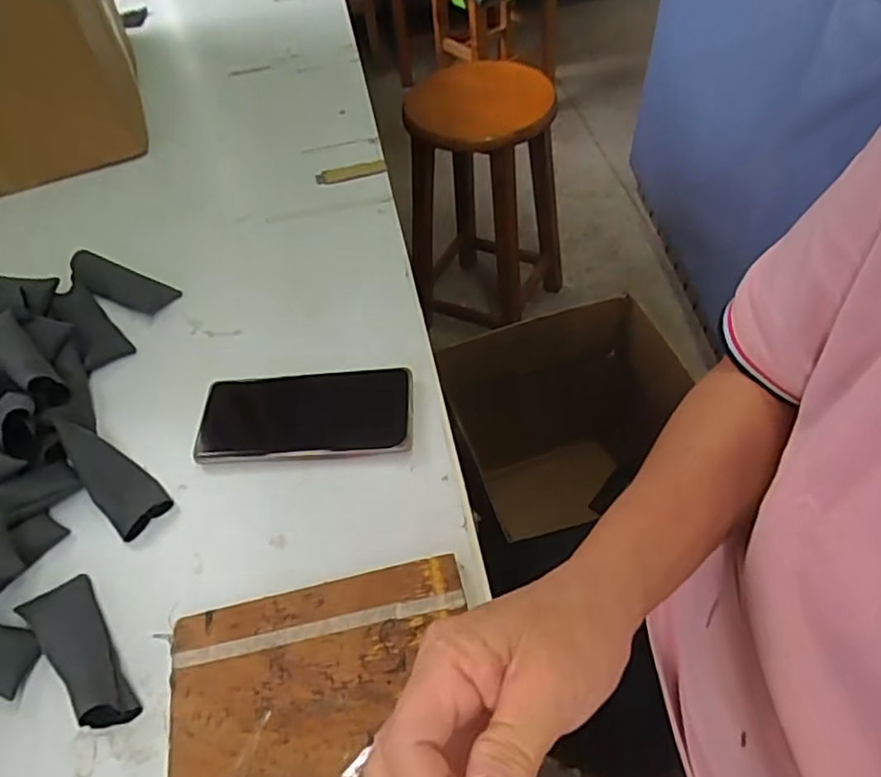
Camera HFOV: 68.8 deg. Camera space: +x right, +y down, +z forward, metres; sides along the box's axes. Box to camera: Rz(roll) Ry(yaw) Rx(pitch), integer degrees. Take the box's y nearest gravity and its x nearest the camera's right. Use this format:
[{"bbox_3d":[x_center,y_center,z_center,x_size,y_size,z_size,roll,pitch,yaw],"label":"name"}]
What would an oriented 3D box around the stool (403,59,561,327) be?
[{"bbox_3d":[0.101,-0.375,1.351,0.316,0.540,0.259,7,54,13],"label":"stool"}]

